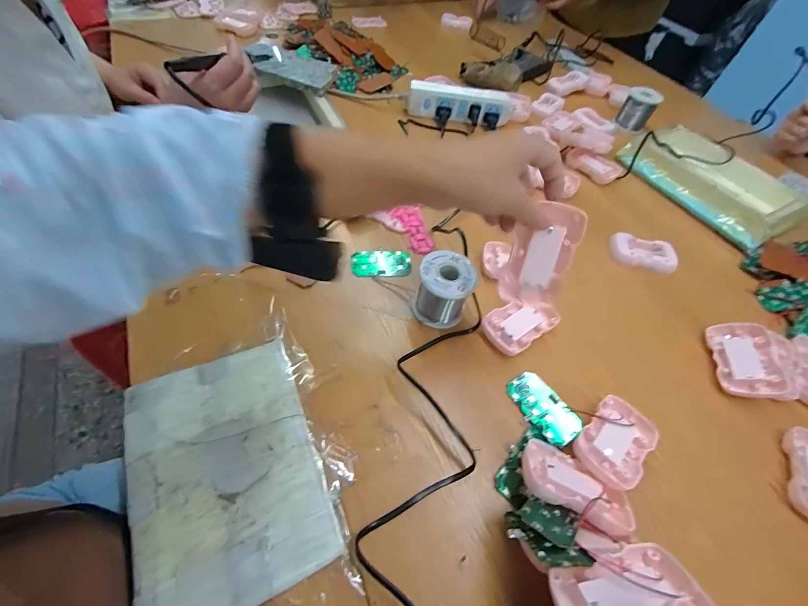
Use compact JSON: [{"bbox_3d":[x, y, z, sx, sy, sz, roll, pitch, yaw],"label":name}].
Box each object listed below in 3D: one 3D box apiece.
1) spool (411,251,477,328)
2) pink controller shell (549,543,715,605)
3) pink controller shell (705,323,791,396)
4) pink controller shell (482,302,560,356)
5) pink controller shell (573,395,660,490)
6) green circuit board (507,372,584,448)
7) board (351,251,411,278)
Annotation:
[{"bbox_3d":[0.044,-0.015,0.383,0.057,0.062,0.059,2,55,-3],"label":"spool"},{"bbox_3d":[0.139,0.187,0.215,0.088,0.018,0.052,-11,25,-8],"label":"pink controller shell"},{"bbox_3d":[0.384,0.064,0.393,0.054,0.013,0.089,-4,52,28],"label":"pink controller shell"},{"bbox_3d":[0.134,0.023,0.399,0.085,0.014,0.052,-30,63,-22],"label":"pink controller shell"},{"bbox_3d":[0.200,0.130,0.325,0.086,0.021,0.053,-36,65,-25],"label":"pink controller shell"},{"bbox_3d":[0.138,0.104,0.345,0.037,0.014,0.072,-28,62,-22],"label":"green circuit board"},{"bbox_3d":[-0.028,-0.050,0.434,0.073,0.008,0.036,-4,56,-7],"label":"board"}]

